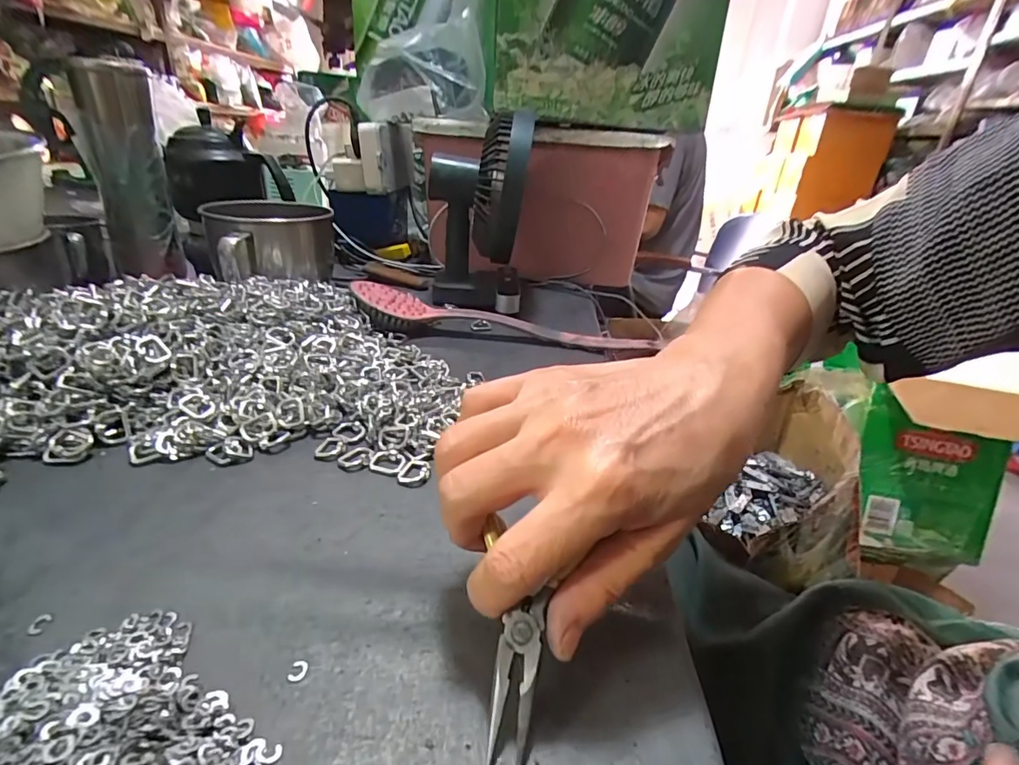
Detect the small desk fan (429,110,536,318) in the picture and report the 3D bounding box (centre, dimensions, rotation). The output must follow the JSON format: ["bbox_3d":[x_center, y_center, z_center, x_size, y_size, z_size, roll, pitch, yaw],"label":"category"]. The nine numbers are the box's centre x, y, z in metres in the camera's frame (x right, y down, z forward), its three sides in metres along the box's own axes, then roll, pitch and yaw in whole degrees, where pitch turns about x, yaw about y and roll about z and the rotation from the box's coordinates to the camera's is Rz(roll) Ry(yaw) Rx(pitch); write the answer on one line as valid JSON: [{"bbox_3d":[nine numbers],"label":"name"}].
[{"bbox_3d":[-0.036,-0.195,0.601,0.112,0.200,0.145,2,26,-6],"label":"small desk fan"}]

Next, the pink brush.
[{"bbox_3d":[-0.005,-0.069,0.521,0.301,0.039,0.052,4,26,-2],"label":"pink brush"}]

